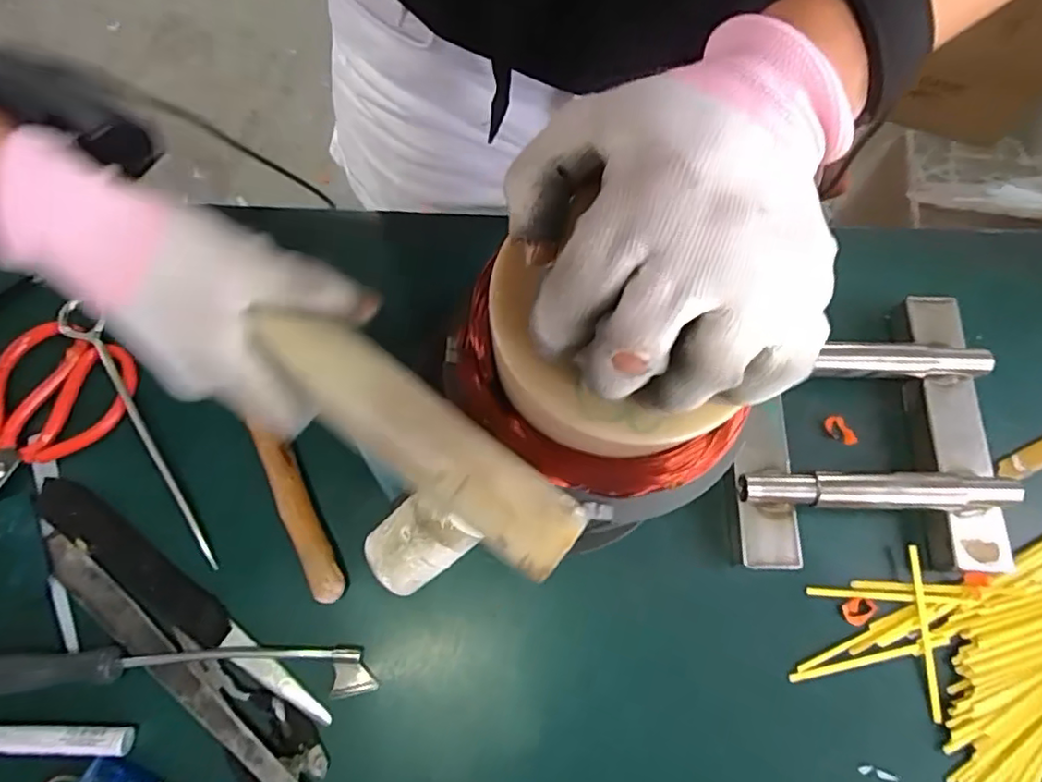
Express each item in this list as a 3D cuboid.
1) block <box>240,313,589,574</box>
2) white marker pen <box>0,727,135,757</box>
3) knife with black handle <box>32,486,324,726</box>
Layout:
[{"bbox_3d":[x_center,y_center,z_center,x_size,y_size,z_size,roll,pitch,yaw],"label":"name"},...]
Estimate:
[{"bbox_3d":[-0.045,0.018,0.250,0.155,0.016,0.035,37,76,7],"label":"block"},{"bbox_3d":[-0.307,0.208,0.355,0.139,0.010,0.015,3,74,-1],"label":"white marker pen"},{"bbox_3d":[-0.223,0.139,0.386,0.236,0.016,0.033,36,76,8],"label":"knife with black handle"}]

